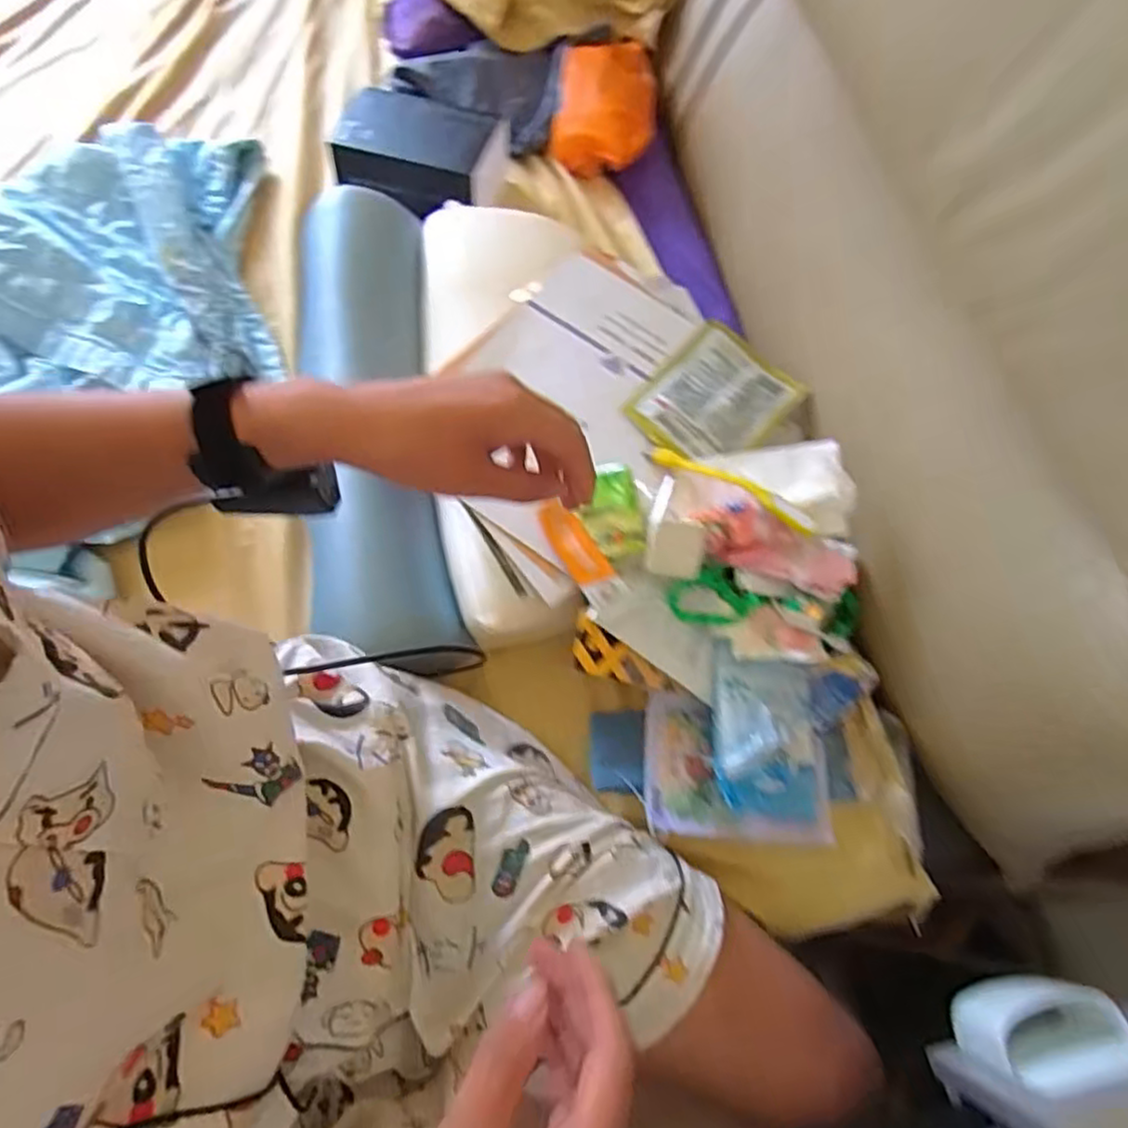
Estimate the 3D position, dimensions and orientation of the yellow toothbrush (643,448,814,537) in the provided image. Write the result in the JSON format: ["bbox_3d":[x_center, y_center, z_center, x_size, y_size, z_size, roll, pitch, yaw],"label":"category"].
[{"bbox_3d":[0.140,-0.067,0.581,0.154,0.009,0.023,30,70,25],"label":"yellow toothbrush"}]

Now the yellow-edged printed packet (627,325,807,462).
[{"bbox_3d":[0.138,-0.153,0.636,0.112,0.019,0.151,43,74,14],"label":"yellow-edged printed packet"}]

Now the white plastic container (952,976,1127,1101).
[{"bbox_3d":[0.324,0.318,0.470,0.083,0.097,0.040,-18,70,-8],"label":"white plastic container"}]

